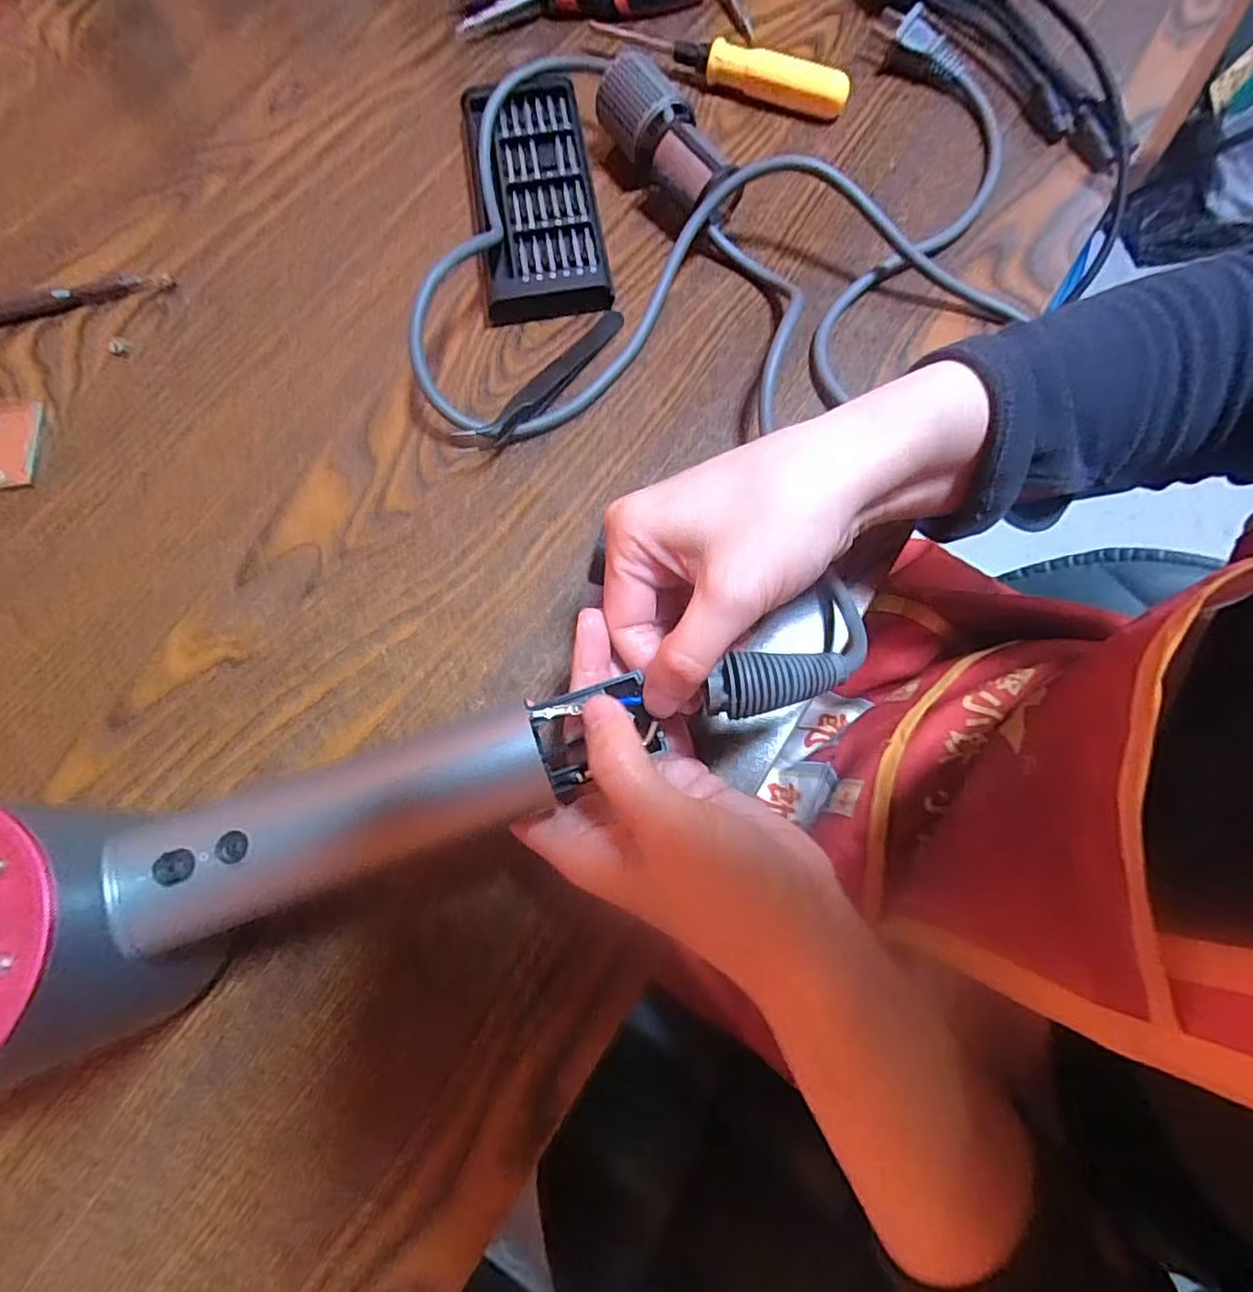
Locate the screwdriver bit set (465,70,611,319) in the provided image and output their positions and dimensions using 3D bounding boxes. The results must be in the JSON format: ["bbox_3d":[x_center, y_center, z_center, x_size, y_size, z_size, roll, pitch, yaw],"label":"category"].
[{"bbox_3d":[-0.051,-0.251,0.351,0.067,0.021,0.163,-9,72,-2],"label":"screwdriver bit set"}]

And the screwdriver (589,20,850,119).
[{"bbox_3d":[0.055,-0.350,0.377,0.158,0.019,0.016,22,74,8],"label":"screwdriver"}]

